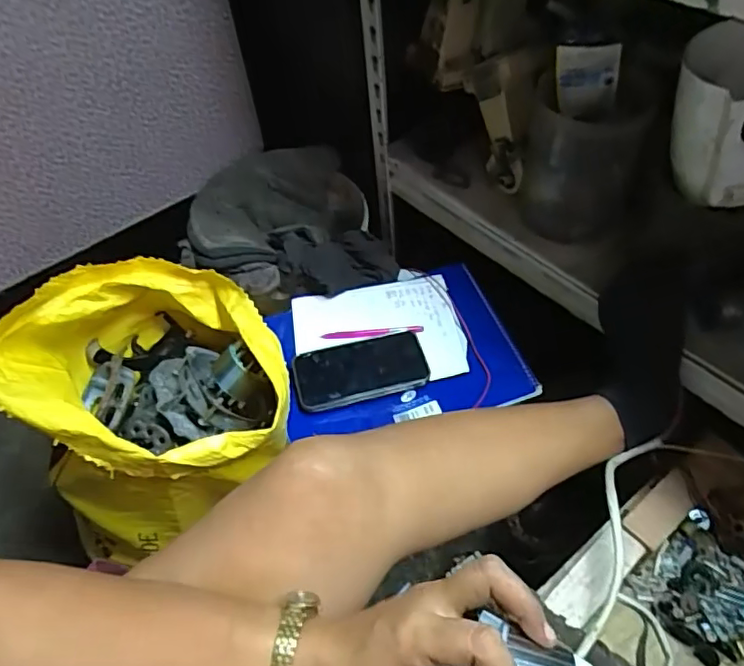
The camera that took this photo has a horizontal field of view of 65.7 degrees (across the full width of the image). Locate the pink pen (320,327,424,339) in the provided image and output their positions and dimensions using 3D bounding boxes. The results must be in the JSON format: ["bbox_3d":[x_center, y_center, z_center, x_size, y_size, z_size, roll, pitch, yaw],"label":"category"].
[{"bbox_3d":[0.001,0.000,0.750,0.130,0.009,0.011,-6,52,1],"label":"pink pen"}]

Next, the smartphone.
[{"bbox_3d":[-0.013,0.045,0.717,0.167,0.012,0.081,-13,57,-15],"label":"smartphone"}]

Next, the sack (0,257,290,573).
[{"bbox_3d":[-0.248,0.060,0.666,0.269,0.231,0.305,-25,54,-14],"label":"sack"}]

